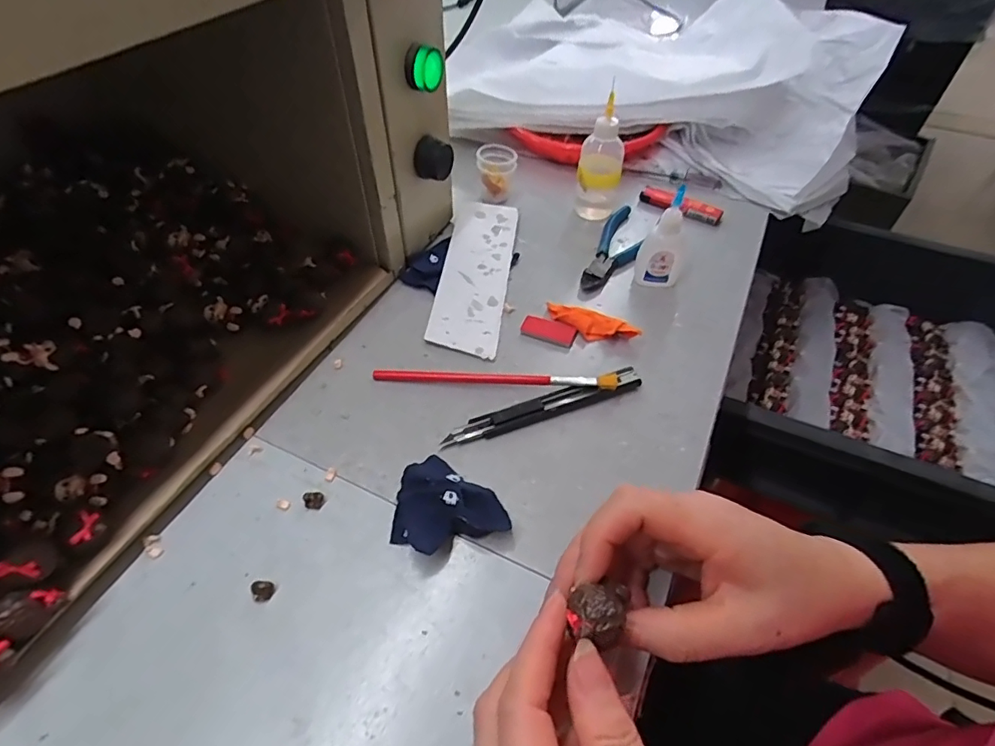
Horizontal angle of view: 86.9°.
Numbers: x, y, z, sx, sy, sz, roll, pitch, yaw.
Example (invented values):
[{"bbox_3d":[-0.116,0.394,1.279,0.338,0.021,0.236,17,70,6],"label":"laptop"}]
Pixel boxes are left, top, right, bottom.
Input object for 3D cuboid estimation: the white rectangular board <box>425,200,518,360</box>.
[{"bbox_3d":[-0.018,-0.088,0.439,0.055,0.009,0.182,5,50,4],"label":"white rectangular board"}]

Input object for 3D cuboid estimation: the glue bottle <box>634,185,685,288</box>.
[{"bbox_3d":[0.132,-0.104,0.411,0.032,0.085,0.017,29,55,22],"label":"glue bottle"}]

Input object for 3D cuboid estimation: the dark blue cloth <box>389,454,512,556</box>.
[{"bbox_3d":[-0.031,0.079,0.299,0.067,0.014,0.054,29,55,22],"label":"dark blue cloth"}]

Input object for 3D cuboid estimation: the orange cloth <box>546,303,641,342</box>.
[{"bbox_3d":[0.071,-0.039,0.400,0.070,0.014,0.022,26,54,20],"label":"orange cloth"}]

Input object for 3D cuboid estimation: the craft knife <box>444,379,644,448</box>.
[{"bbox_3d":[0.033,0.026,0.347,0.141,0.009,0.008,-16,52,-14],"label":"craft knife"}]

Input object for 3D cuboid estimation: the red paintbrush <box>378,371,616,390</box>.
[{"bbox_3d":[-0.002,0.004,0.363,0.168,0.014,0.013,2,50,1],"label":"red paintbrush"}]

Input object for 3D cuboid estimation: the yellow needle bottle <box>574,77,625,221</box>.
[{"bbox_3d":[0.095,-0.195,0.476,0.040,0.103,0.031,10,50,8],"label":"yellow needle bottle"}]

